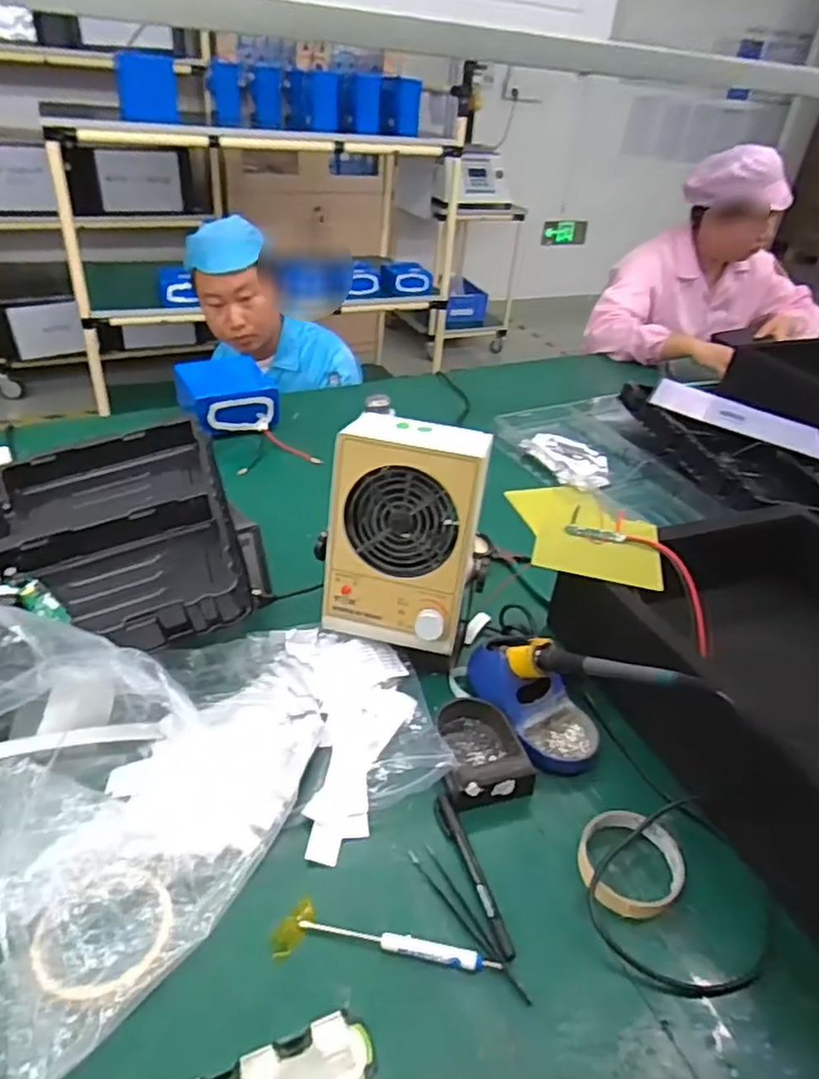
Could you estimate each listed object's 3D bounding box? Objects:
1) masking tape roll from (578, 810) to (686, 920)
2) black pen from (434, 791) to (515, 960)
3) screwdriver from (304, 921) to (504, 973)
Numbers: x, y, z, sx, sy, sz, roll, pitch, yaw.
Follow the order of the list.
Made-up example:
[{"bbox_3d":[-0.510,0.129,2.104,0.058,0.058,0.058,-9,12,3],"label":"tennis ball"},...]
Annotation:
[{"bbox_3d":[0.184,0.268,0.553,0.084,0.015,0.082,4,35,-3],"label":"masking tape roll"},{"bbox_3d":[0.052,0.267,0.540,0.018,0.008,0.137,-10,38,-20],"label":"black pen"},{"bbox_3d":[-0.007,0.298,0.493,0.147,0.011,0.013,11,35,7],"label":"screwdriver"}]

